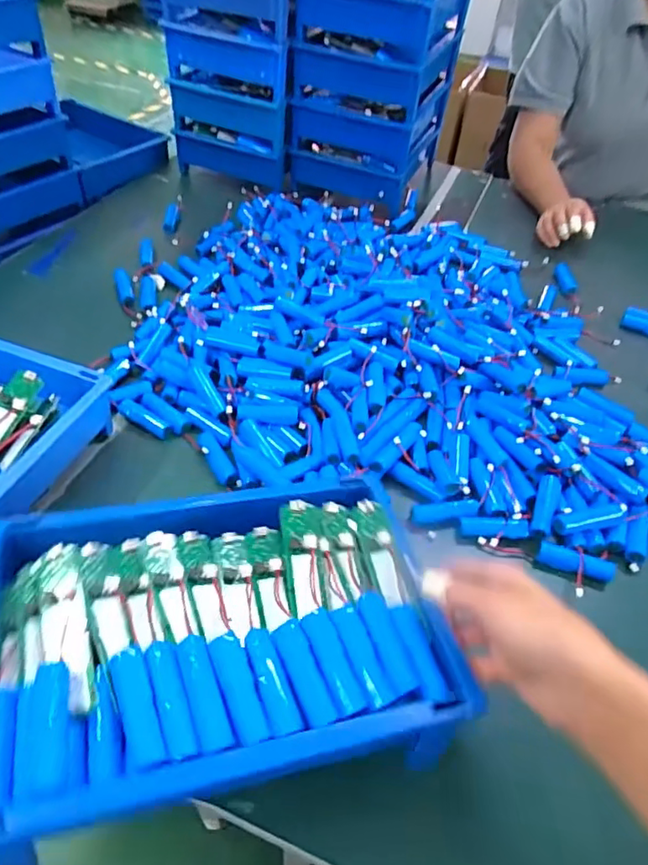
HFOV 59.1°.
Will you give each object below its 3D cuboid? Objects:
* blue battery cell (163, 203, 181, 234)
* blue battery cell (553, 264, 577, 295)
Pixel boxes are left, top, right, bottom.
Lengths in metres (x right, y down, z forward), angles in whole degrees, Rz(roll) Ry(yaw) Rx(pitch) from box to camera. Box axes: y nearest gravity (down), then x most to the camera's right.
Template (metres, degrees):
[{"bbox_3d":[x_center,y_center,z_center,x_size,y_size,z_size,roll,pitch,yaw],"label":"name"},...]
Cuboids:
[{"bbox_3d":[-0.259,-0.370,0.980,0.023,0.019,0.078,1,47,-4],"label":"blue battery cell"},{"bbox_3d":[0.378,-0.243,0.894,0.022,0.021,0.073,3,47,-2],"label":"blue battery cell"}]

